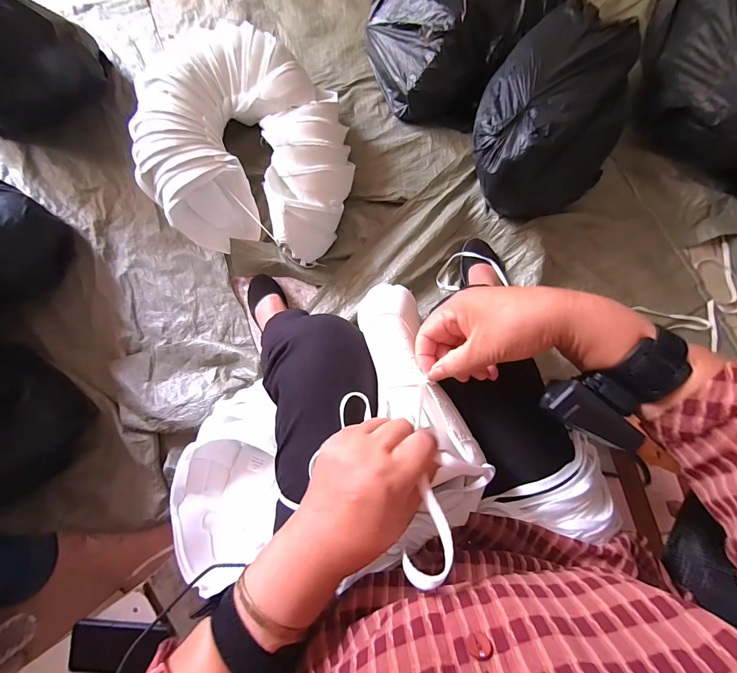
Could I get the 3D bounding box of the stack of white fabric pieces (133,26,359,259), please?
[{"bbox_3d":[-0.277,-0.437,0.773,0.474,0.149,0.456,11,86,2],"label":"stack of white fabric pieces"}]

